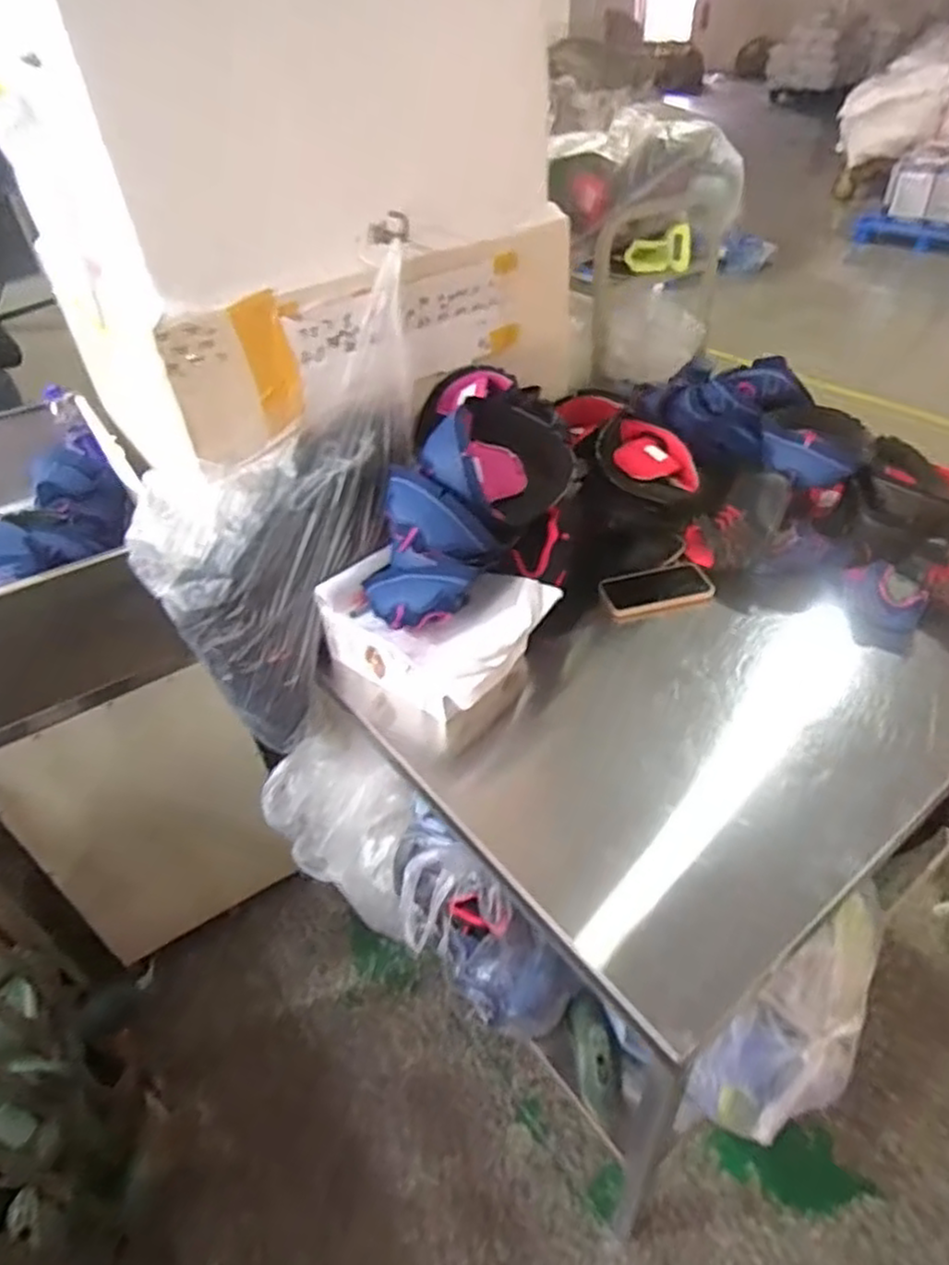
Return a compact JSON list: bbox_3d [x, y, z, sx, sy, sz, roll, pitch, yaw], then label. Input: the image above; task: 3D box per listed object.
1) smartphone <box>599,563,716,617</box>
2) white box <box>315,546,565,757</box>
[{"bbox_3d":[0.276,-0.067,1.111,0.161,0.015,0.067,-10,66,-2],"label":"smartphone"},{"bbox_3d":[-0.055,0.021,0.998,0.276,0.185,0.183,26,50,31],"label":"white box"}]

